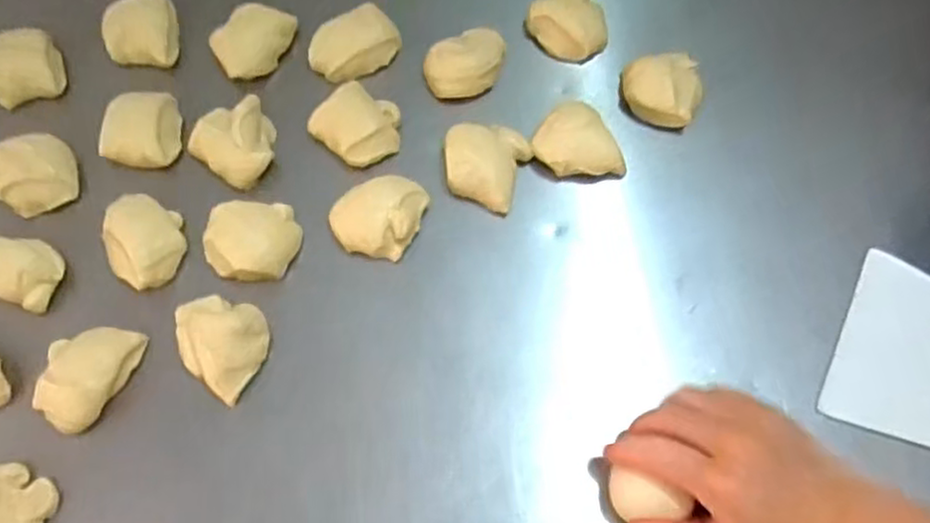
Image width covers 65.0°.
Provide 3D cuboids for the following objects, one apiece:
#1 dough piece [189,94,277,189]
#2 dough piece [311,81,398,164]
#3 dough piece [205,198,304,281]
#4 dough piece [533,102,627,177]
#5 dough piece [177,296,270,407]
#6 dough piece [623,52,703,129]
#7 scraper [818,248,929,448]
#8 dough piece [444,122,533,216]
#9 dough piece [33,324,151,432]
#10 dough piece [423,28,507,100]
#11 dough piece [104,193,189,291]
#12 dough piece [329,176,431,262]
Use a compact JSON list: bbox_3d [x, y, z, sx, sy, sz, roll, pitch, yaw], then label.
[{"bbox_3d":[-0.174,-0.094,0.560,0.059,0.033,0.060,0,67,0],"label":"dough piece"},{"bbox_3d":[-0.082,-0.104,0.567,0.061,0.028,0.056,0,67,0],"label":"dough piece"},{"bbox_3d":[-0.154,-0.014,0.528,0.061,0.029,0.053,4,67,2],"label":"dough piece"},{"bbox_3d":[0.087,-0.087,0.556,0.073,0.033,0.061,38,72,15],"label":"dough piece"},{"bbox_3d":[-0.168,0.051,0.499,0.071,0.033,0.057,37,72,15],"label":"dough piece"},{"bbox_3d":[0.155,-0.134,0.581,0.057,0.034,0.057,1,67,1],"label":"dough piece"},{"bbox_3d":[0.309,0.063,0.502,0.092,0.007,0.126,23,73,14],"label":"scraper"},{"bbox_3d":[0.014,-0.076,0.553,0.061,0.029,0.063,0,67,0],"label":"dough piece"},{"bbox_3d":[-0.256,0.076,0.492,0.051,0.029,0.072,17,68,8],"label":"dough piece"},{"bbox_3d":[0.000,-0.157,0.590,0.064,0.029,0.050,-10,67,-4],"label":"dough piece"},{"bbox_3d":[-0.233,-0.014,0.529,0.059,0.031,0.059,0,67,0],"label":"dough piece"},{"bbox_3d":[-0.064,-0.034,0.535,0.062,0.026,0.059,17,68,7],"label":"dough piece"}]

